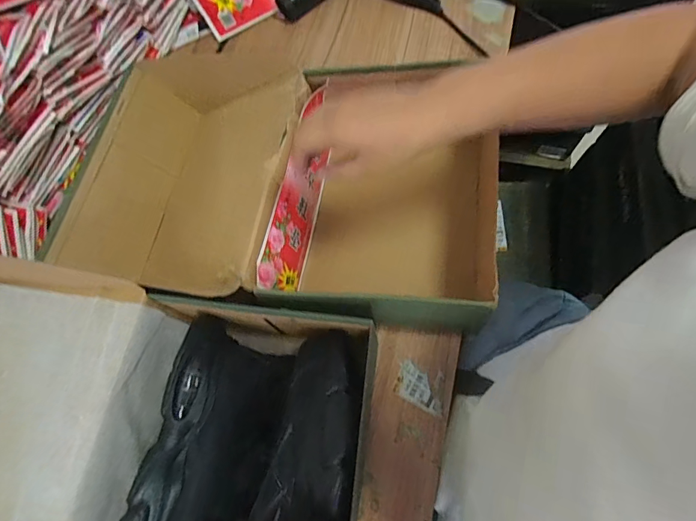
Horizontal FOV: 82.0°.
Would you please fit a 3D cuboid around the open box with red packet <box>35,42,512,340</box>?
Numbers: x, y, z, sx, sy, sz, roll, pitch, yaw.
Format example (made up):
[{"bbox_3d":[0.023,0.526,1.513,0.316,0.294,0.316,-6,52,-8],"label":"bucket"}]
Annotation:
[{"bbox_3d":[-0.084,-0.102,0.541,0.546,0.132,0.329,5,70,10],"label":"open box with red packet"}]

